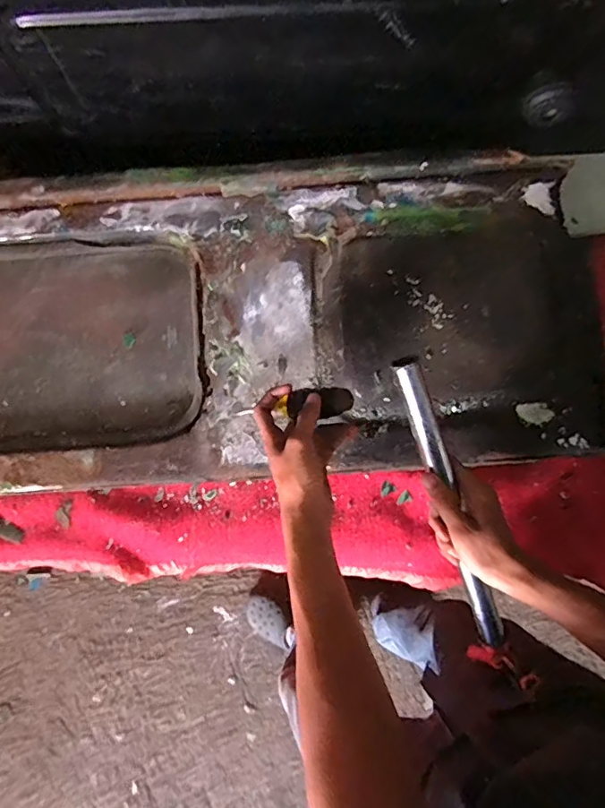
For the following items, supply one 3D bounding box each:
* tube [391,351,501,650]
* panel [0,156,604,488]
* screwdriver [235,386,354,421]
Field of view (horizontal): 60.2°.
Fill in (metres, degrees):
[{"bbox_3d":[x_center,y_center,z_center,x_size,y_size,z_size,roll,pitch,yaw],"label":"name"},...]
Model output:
[{"bbox_3d":[0.150,0.108,0.518,0.024,0.018,0.333,-23,108,-4],"label":"tube"},{"bbox_3d":[-0.142,-0.090,0.633,0.990,0.051,0.369,-4,78,1],"label":"panel"},{"bbox_3d":[-0.016,0.005,0.563,0.146,0.027,0.031,-8,76,32],"label":"screwdriver"}]

